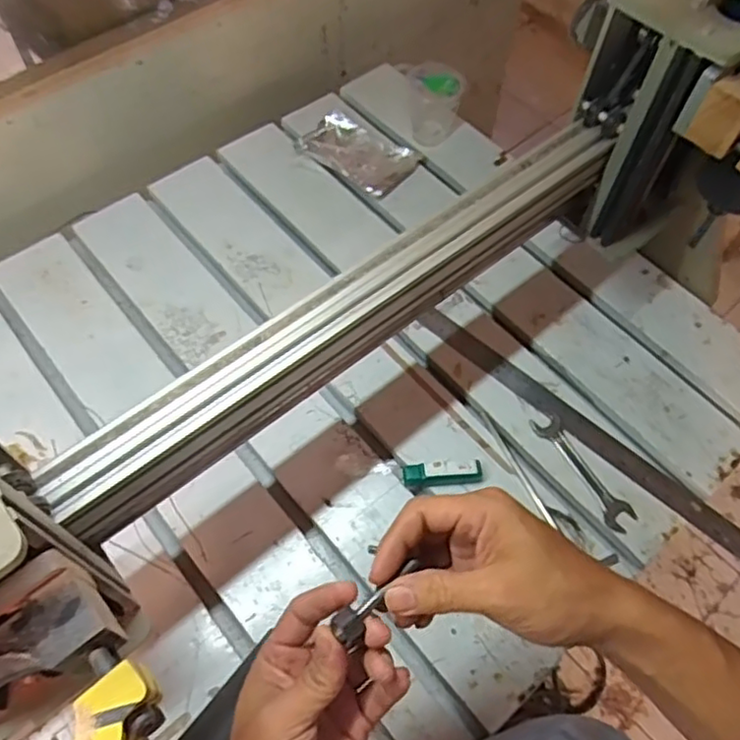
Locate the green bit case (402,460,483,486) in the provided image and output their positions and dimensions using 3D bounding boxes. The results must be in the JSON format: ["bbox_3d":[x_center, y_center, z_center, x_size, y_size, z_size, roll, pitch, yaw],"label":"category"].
[{"bbox_3d":[0.071,0.099,0.624,0.075,0.020,0.024,-6,61,-7],"label":"green bit case"}]

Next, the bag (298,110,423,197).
[{"bbox_3d":[-0.013,-0.281,0.833,0.139,0.021,0.103,36,64,16],"label":"bag"}]

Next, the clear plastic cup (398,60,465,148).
[{"bbox_3d":[0.077,-0.345,0.833,0.066,0.097,0.066,2,60,-3],"label":"clear plastic cup"}]

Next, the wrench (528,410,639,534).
[{"bbox_3d":[0.212,0.098,0.640,0.030,0.004,0.133,-27,65,-18],"label":"wrench"}]

